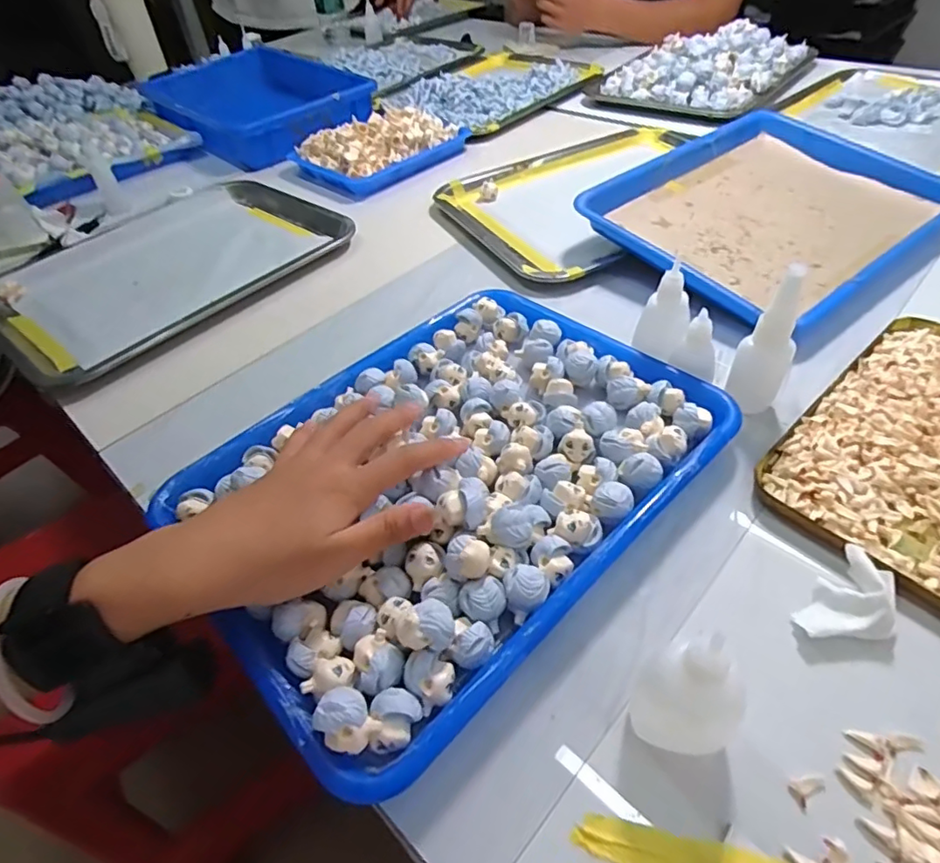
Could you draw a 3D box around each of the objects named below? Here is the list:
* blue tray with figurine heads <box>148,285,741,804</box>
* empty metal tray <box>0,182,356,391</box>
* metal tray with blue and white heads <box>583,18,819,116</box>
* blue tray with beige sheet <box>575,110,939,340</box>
[{"bbox_3d":[-0.016,0.017,0.365,0.327,0.046,0.247,-38,54,-25],"label":"blue tray with figurine heads"},{"bbox_3d":[-0.339,-0.190,0.629,0.290,0.028,0.337,30,56,30],"label":"empty metal tray"},{"bbox_3d":[0.375,-0.591,0.884,0.249,0.055,0.298,29,55,30],"label":"metal tray with blue and white heads"},{"bbox_3d":[0.300,-0.224,0.553,0.332,0.044,0.246,-33,52,-22],"label":"blue tray with beige sheet"}]

